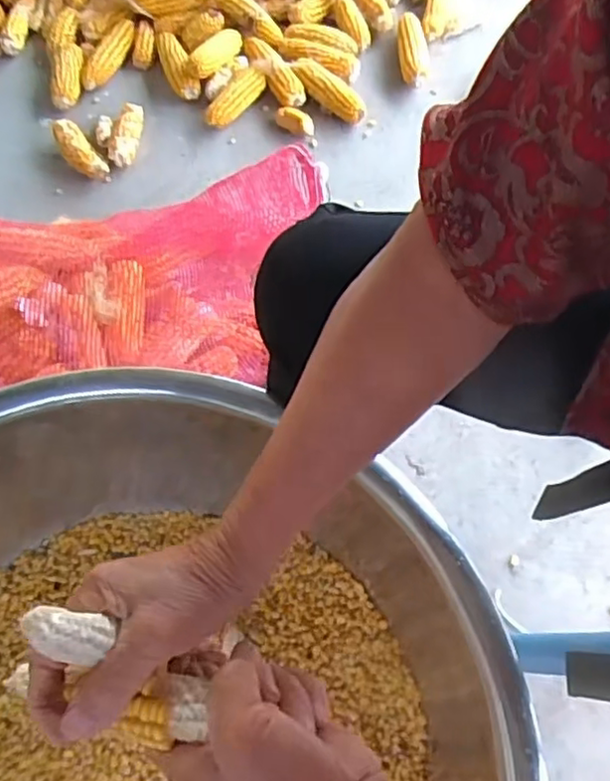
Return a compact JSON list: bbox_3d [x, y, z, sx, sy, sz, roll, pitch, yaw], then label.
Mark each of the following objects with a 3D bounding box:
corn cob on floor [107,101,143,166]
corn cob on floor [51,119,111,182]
[{"bbox_3d":[-0.289,-0.411,1.057,0.046,0.035,0.114,5,63,2],"label":"corn cob on floor"},{"bbox_3d":[-0.361,-0.378,1.042,0.043,0.051,0.129,-35,68,-17],"label":"corn cob on floor"}]

